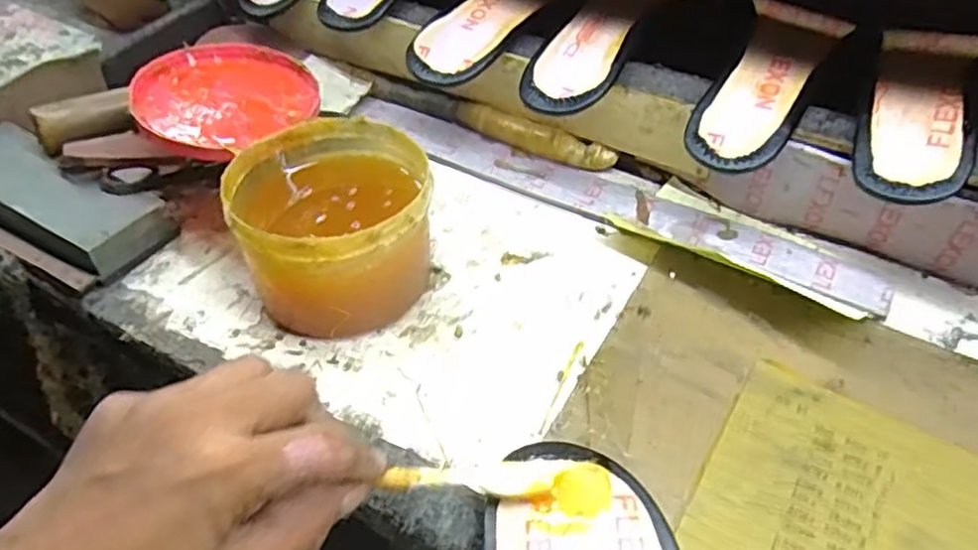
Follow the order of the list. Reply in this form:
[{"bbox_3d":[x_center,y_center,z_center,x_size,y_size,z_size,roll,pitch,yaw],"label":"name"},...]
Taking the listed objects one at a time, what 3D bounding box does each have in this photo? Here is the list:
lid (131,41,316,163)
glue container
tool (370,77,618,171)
[{"bbox_3d":[-0.178,-0.124,0.471,0.113,0.027,0.112,-2,48,2],"label":"lid"},{"bbox_3d":[-0.093,-0.031,0.431,0.108,0.083,0.118,-2,48,2],"label":"glue container"},{"bbox_3d":[-0.003,-0.124,0.560,0.215,0.023,0.020,21,53,22],"label":"tool"}]

